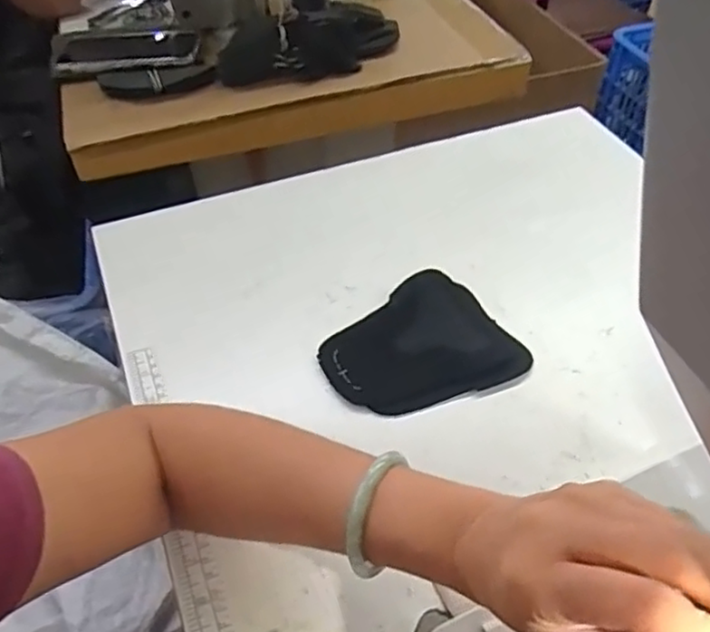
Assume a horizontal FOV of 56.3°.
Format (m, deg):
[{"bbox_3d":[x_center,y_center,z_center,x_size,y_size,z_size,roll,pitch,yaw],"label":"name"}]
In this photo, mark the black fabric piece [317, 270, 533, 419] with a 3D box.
[{"bbox_3d":[0.049,0.024,0.507,0.137,0.010,0.110,-25,52,-21],"label":"black fabric piece"}]

